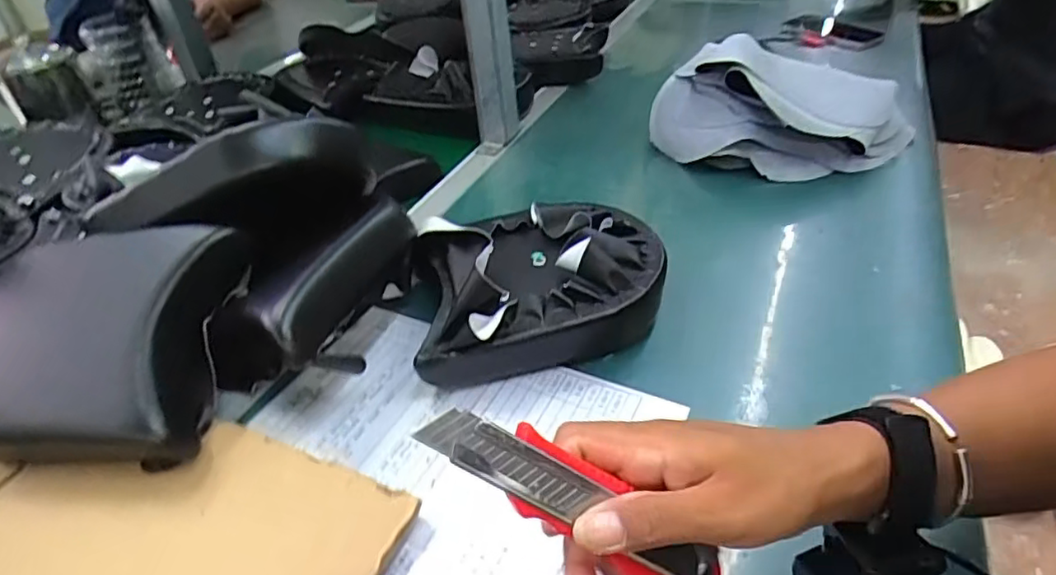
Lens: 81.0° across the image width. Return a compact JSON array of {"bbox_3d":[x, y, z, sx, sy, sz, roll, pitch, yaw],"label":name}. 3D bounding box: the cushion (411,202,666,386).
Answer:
[{"bbox_3d":[0.002,-0.013,0.529,0.214,0.079,0.169,-13,40,-11],"label":"cushion"}]

